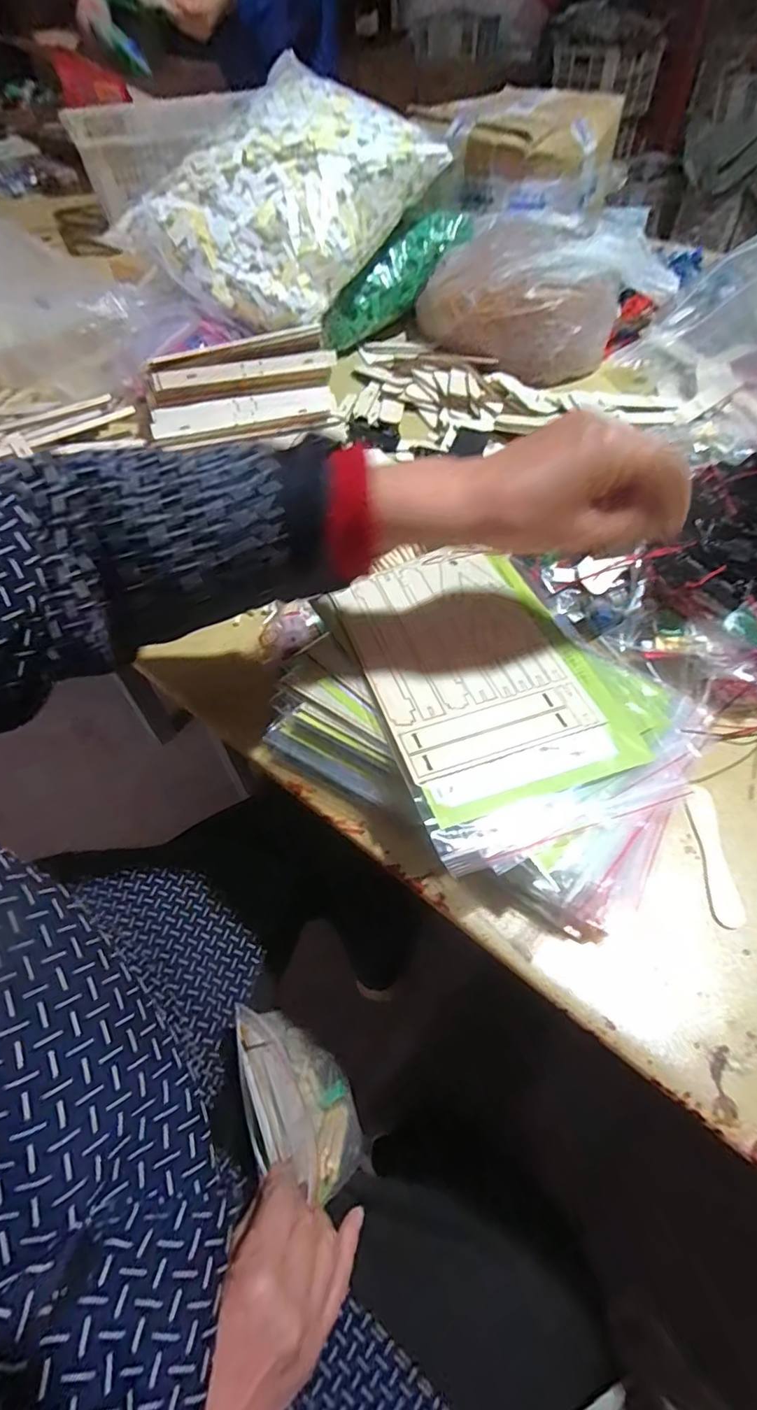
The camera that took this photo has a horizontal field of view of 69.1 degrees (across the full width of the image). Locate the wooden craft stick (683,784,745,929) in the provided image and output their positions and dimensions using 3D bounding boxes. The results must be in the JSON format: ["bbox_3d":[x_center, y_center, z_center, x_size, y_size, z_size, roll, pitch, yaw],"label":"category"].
[{"bbox_3d":[0.216,0.096,0.355,0.020,0.004,0.090,8,57,-3],"label":"wooden craft stick"}]

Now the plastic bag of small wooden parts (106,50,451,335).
[{"bbox_3d":[-0.111,-0.618,0.662,0.217,0.145,0.334,34,63,22],"label":"plastic bag of small wooden parts"}]

